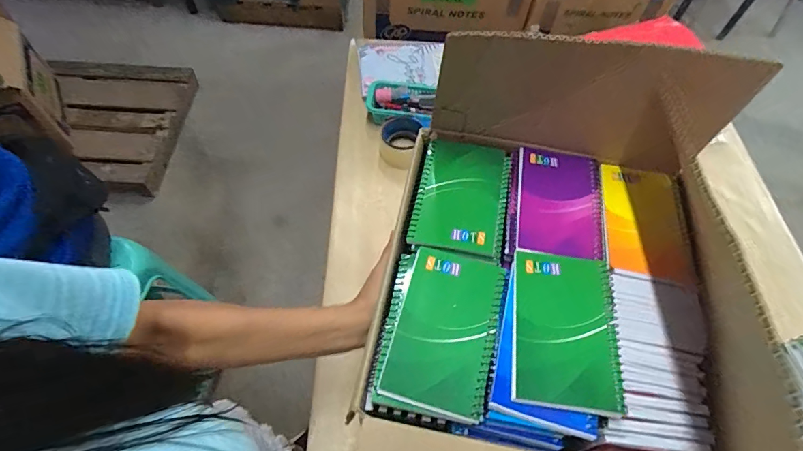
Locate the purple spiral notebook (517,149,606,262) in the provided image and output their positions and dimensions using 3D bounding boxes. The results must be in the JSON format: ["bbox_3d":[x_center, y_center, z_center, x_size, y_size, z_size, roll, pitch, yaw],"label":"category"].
[{"bbox_3d":[0.159,-0.026,0.433,0.081,0.006,0.130,10,58,3],"label":"purple spiral notebook"}]

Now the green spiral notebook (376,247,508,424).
[{"bbox_3d":[0.037,0.084,0.359,0.087,0.008,0.132,14,58,5],"label":"green spiral notebook"}]

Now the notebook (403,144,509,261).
[{"bbox_3d":[0.060,-0.030,0.422,0.087,0.007,0.125,12,58,5],"label":"notebook"}]

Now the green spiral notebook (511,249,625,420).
[{"bbox_3d":[0.135,0.082,0.356,0.080,0.011,0.134,10,58,3],"label":"green spiral notebook"}]

